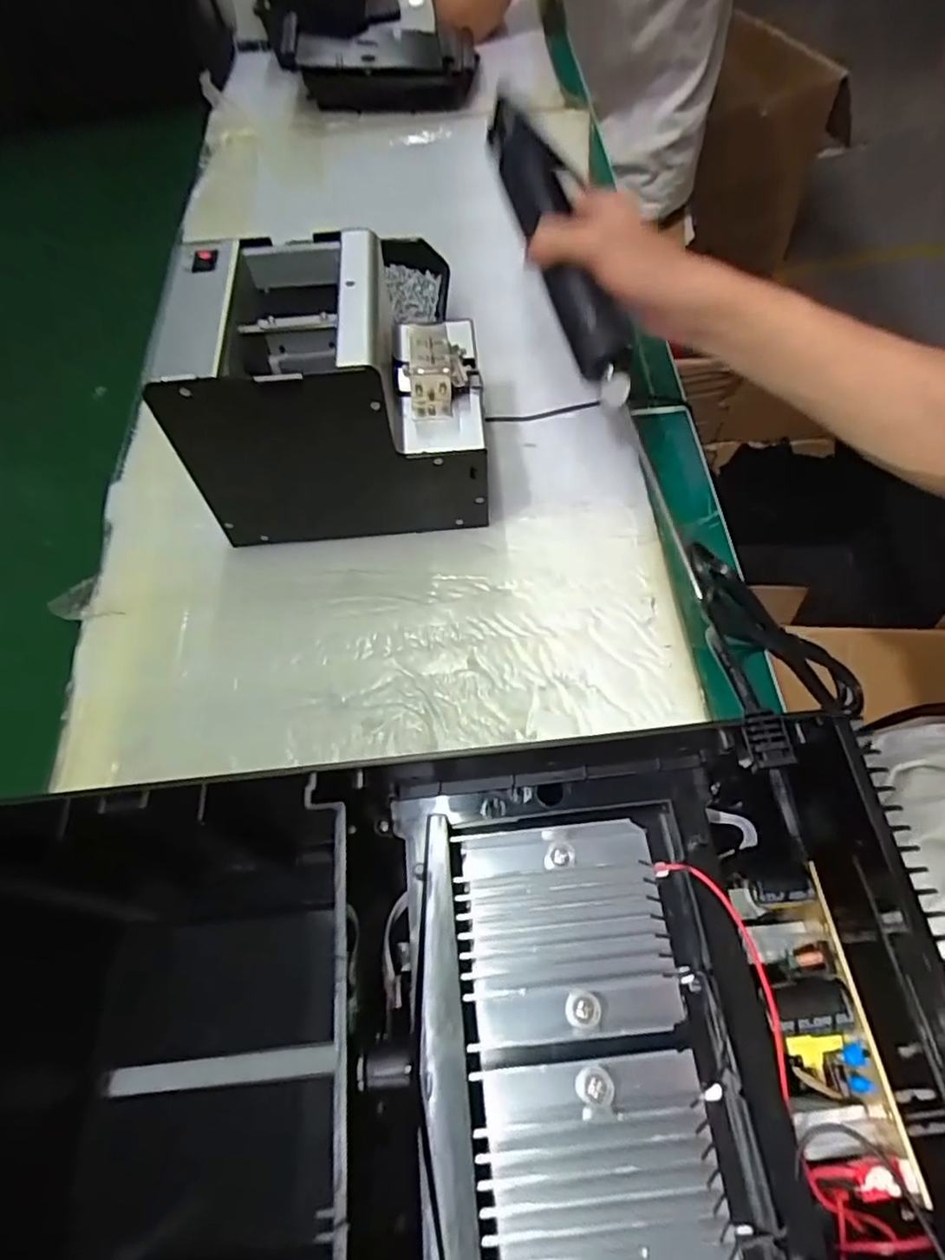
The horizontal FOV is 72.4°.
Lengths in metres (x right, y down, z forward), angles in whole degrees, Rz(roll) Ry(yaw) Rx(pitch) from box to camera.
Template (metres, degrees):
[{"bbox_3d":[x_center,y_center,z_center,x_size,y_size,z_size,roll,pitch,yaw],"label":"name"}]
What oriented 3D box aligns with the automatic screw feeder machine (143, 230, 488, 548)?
[{"bbox_3d":[-0.086,-0.150,0.421,0.177,0.140,0.125,-6,60,-1],"label":"automatic screw feeder machine"}]

